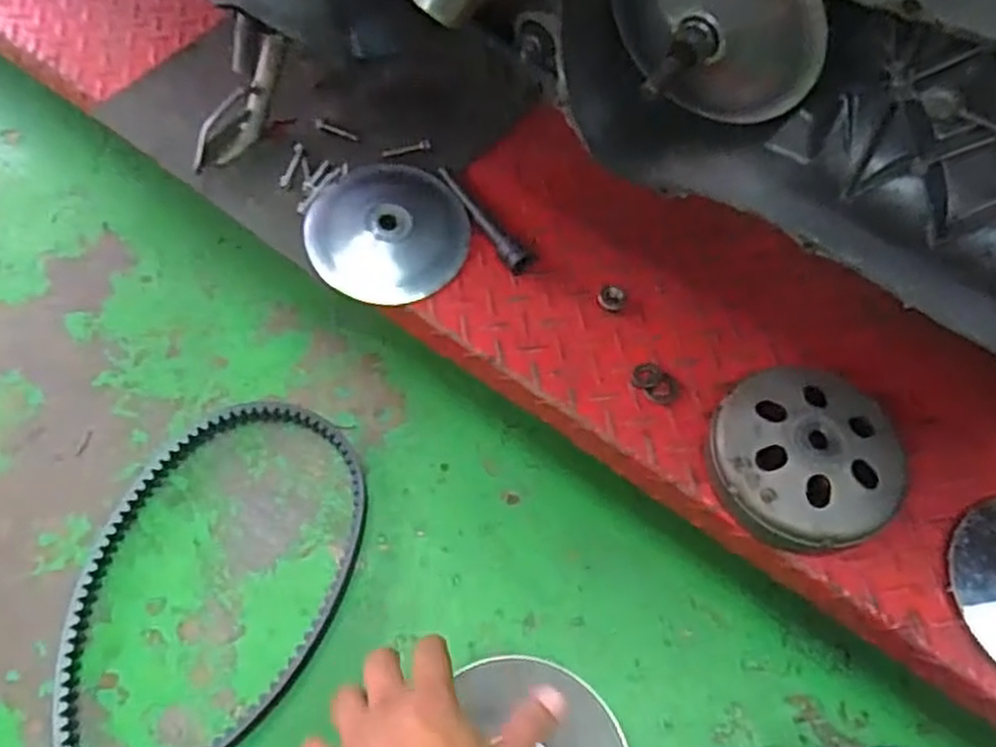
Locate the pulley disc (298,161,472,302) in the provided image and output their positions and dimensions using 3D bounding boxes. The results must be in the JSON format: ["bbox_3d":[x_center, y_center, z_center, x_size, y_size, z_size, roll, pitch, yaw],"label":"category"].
[{"bbox_3d":[-0.094,-0.121,0.626,0.130,0.026,0.121,1,62,-1],"label":"pulley disc"}]

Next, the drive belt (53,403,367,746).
[{"bbox_3d":[-0.241,0.177,0.633,0.220,0.023,0.340,11,62,4],"label":"drive belt"}]

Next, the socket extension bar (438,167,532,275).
[{"bbox_3d":[-0.016,-0.129,0.639,0.019,0.020,0.122,-34,68,-18],"label":"socket extension bar"}]

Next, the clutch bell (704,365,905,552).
[{"bbox_3d":[0.217,0.059,0.528,0.130,0.047,0.128,1,62,-1],"label":"clutch bell"}]

